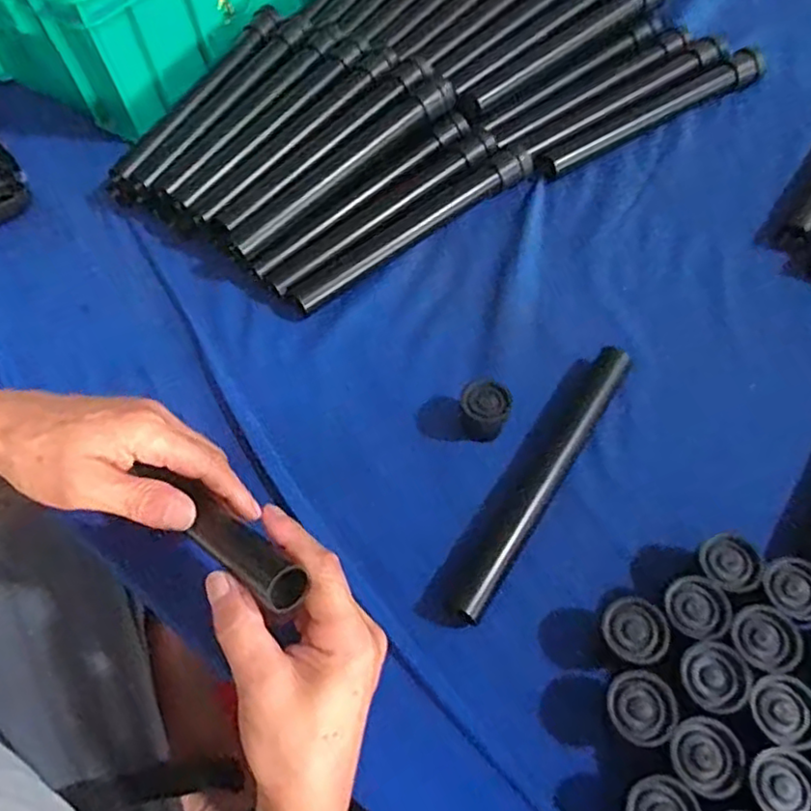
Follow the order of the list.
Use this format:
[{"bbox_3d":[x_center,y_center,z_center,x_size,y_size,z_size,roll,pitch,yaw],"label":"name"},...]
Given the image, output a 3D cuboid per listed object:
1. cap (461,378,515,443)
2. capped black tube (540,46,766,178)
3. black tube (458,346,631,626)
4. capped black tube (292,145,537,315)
[{"bbox_3d":[0.056,0.003,0.453,0.034,0.032,0.034,-2,59,4],"label":"cap"},{"bbox_3d":[0.233,-0.275,0.601,0.247,0.024,0.028,-28,61,-11],"label":"capped black tube"},{"bbox_3d":[0.097,0.048,0.435,0.023,0.026,0.221,27,66,19],"label":"black tube"},{"bbox_3d":[0.010,-0.155,0.558,0.248,0.022,0.028,-34,62,-14],"label":"capped black tube"}]

